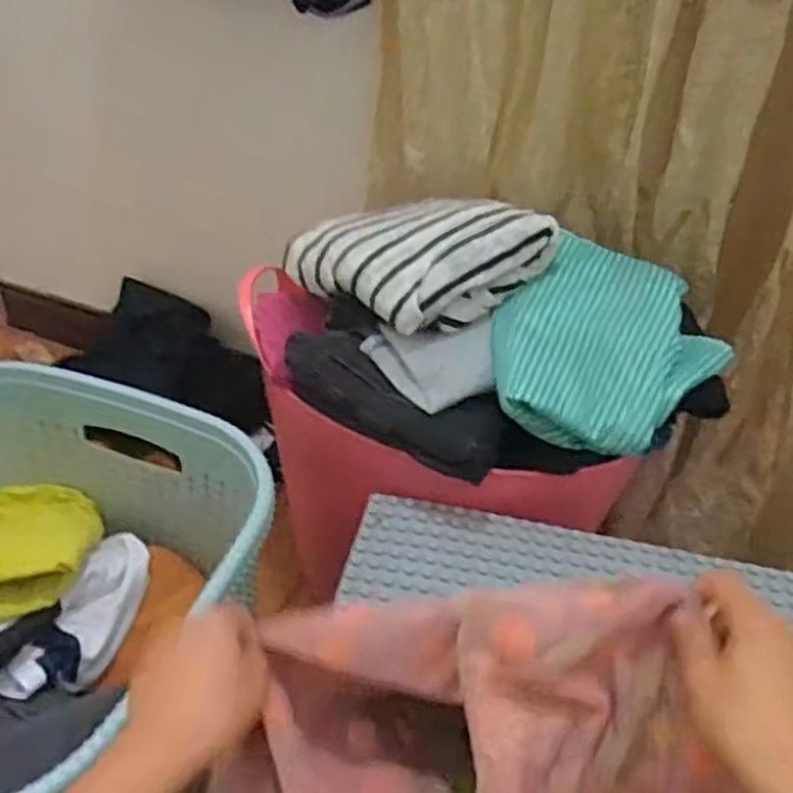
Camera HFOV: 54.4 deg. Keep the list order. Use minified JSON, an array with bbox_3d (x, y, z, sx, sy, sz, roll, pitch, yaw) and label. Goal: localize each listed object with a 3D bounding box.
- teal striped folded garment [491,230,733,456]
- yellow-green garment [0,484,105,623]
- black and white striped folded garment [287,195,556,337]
[{"bbox_3d":[0.201,-0.047,0.728,0.214,0.109,0.183,11,39,9],"label":"teal striped folded garment"},{"bbox_3d":[-0.396,0.158,0.794,0.168,0.052,0.187,0,39,-5],"label":"yellow-green garment"},{"bbox_3d":[0.015,-0.152,0.785,0.157,0.097,0.232,-26,47,-32],"label":"black and white striped folded garment"}]

